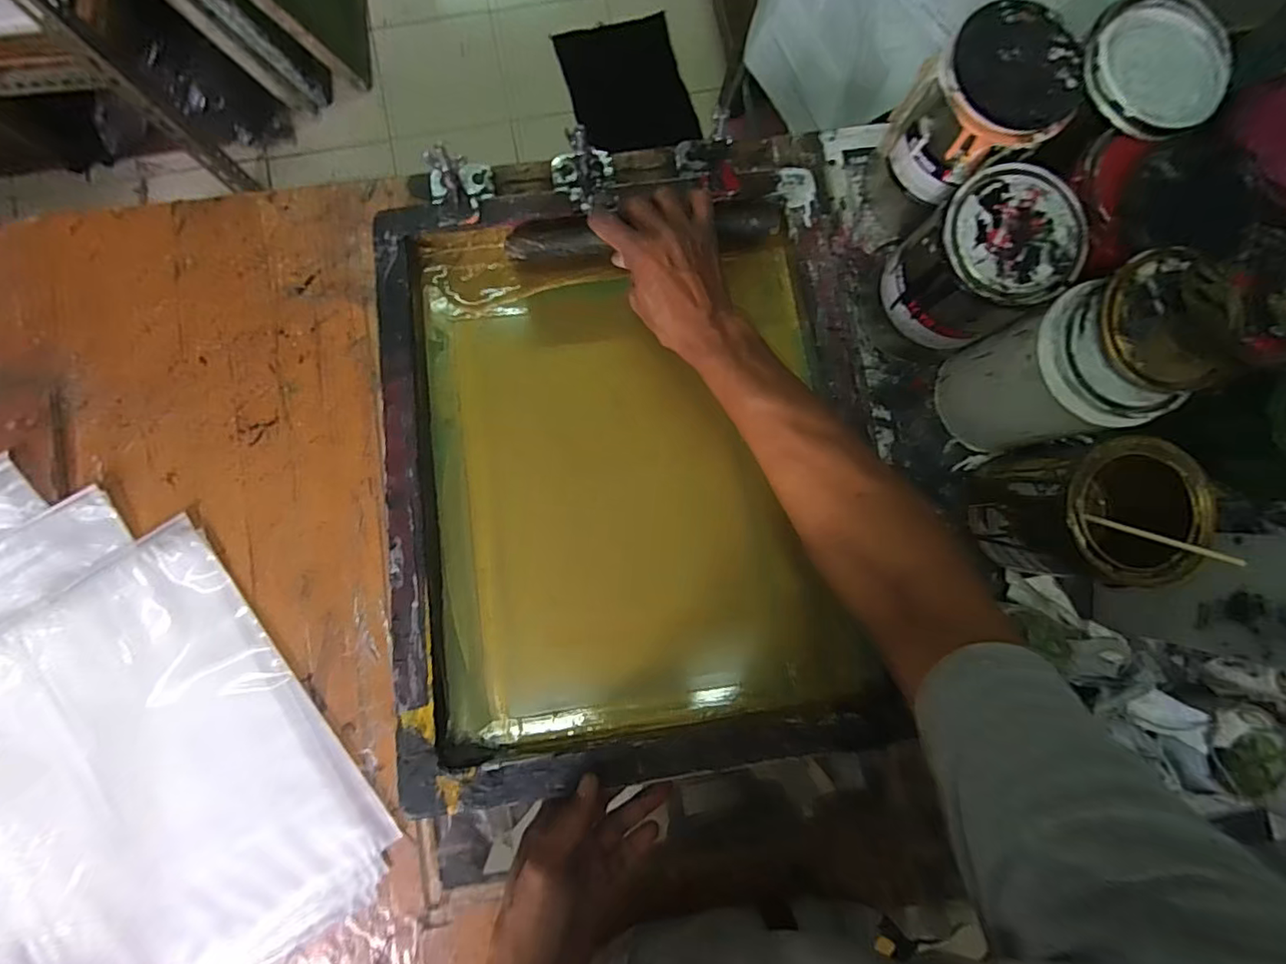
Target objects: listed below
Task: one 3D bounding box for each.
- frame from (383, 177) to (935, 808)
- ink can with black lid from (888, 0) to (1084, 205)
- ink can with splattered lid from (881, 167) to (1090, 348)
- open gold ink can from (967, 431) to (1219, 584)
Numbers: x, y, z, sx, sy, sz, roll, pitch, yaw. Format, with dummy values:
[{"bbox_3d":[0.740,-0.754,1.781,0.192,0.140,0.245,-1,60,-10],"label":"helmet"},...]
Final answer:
[{"bbox_3d":[-0.016,-0.015,0.484,0.383,0.064,0.480,-7,80,-3],"label":"frame"},{"bbox_3d":[0.277,-0.304,0.460,0.100,0.093,0.102,0,86,-3],"label":"ink can with black lid"},{"bbox_3d":[0.268,-0.176,0.451,0.097,0.097,0.103,0,86,-3],"label":"ink can with splattered lid"},{"bbox_3d":[0.357,0.026,0.456,0.107,0.116,0.105,-4,85,-2],"label":"open gold ink can"}]

